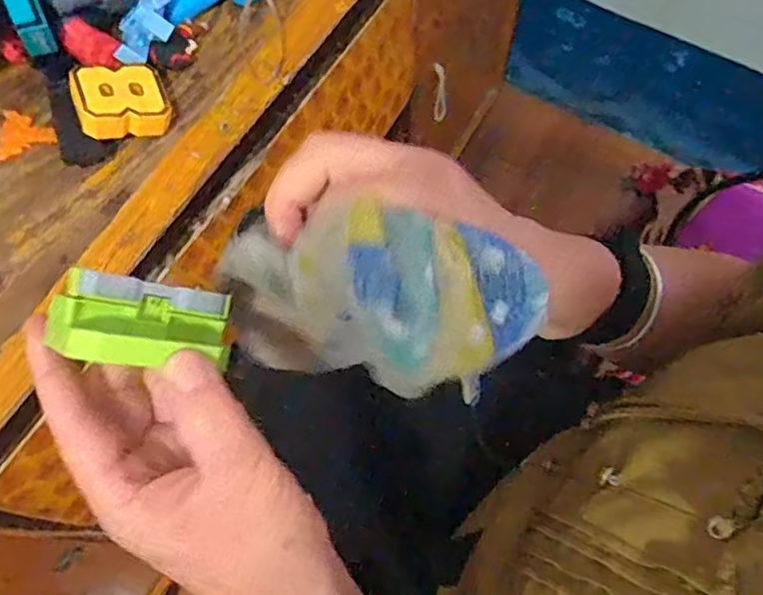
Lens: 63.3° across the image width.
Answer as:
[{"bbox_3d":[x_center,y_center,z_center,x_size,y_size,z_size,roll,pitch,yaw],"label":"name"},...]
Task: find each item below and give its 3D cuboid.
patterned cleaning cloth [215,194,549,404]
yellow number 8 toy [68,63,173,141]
[{"bbox_3d":[0.001,-0.002,0.240,0.126,0.061,0.062,14,69,5],"label":"patterned cleaning cloth"},{"bbox_3d":[-0.188,-0.142,0.447,0.062,0.020,0.052,-16,74,-27],"label":"yellow number 8 toy"}]

